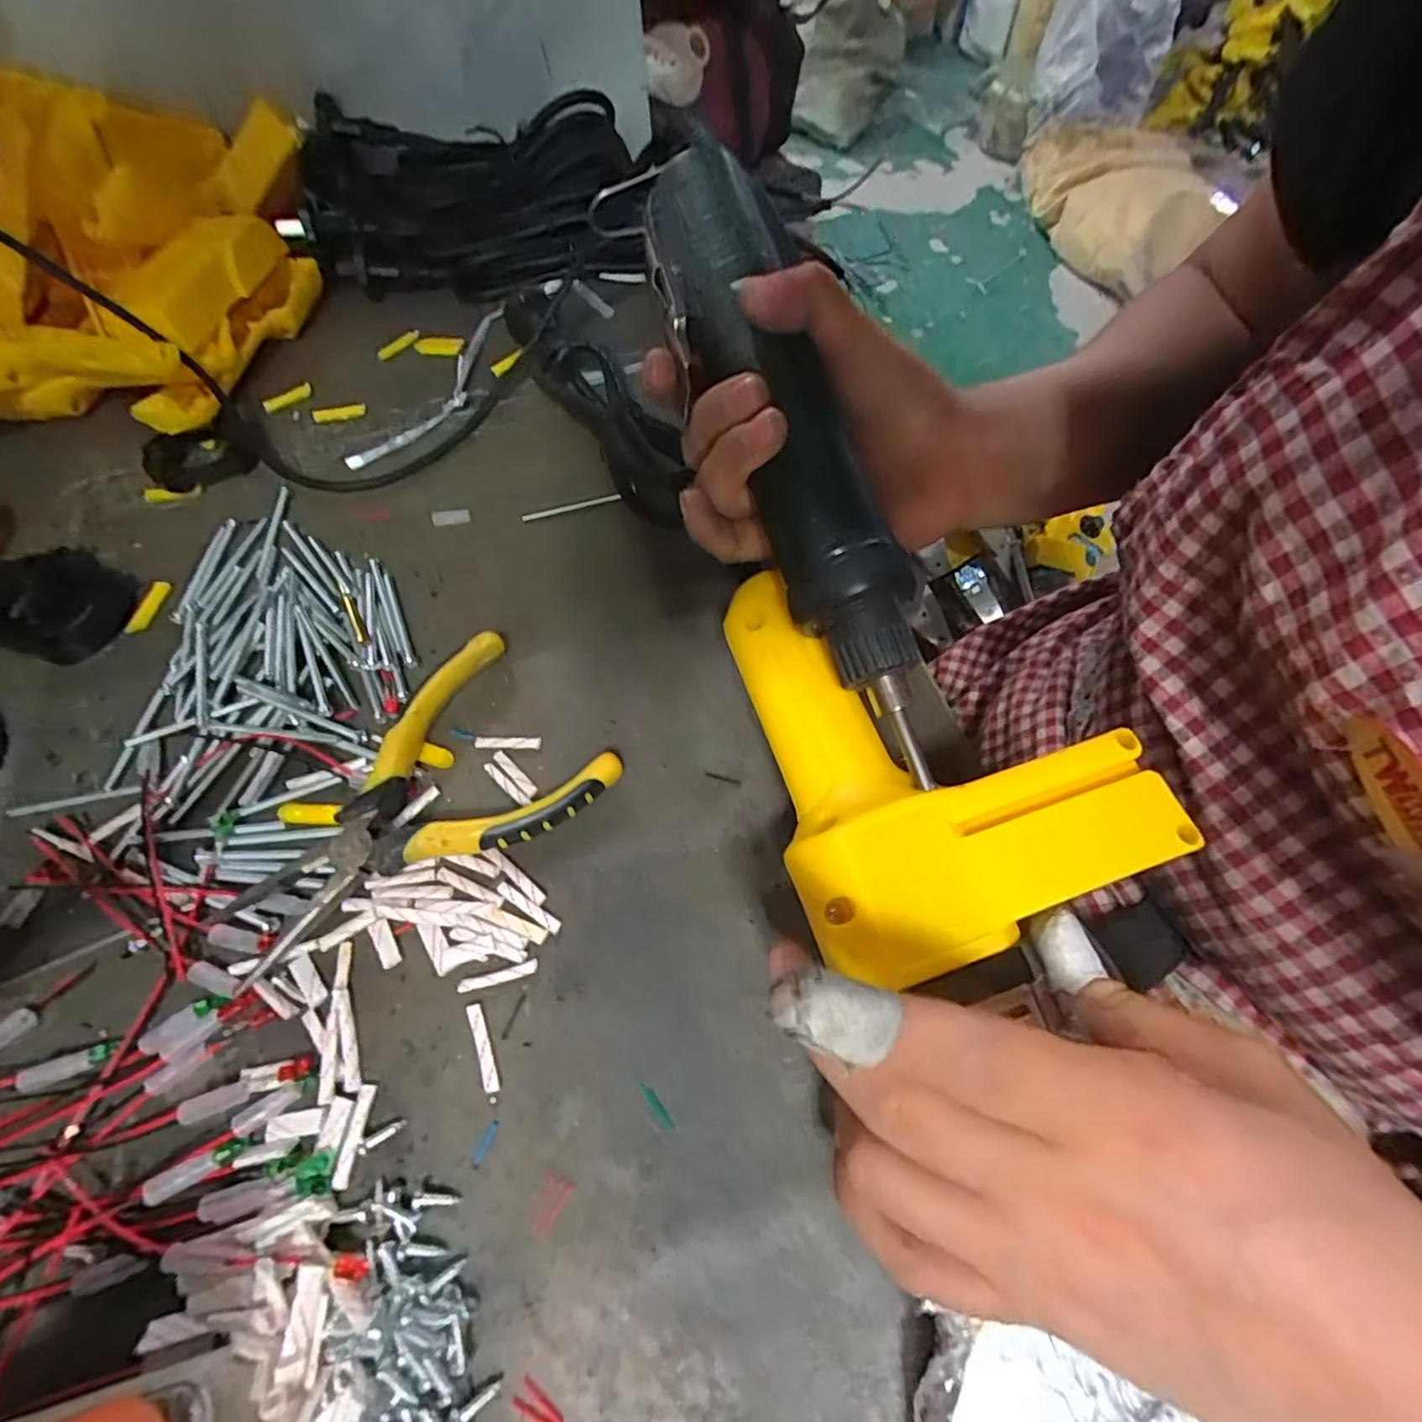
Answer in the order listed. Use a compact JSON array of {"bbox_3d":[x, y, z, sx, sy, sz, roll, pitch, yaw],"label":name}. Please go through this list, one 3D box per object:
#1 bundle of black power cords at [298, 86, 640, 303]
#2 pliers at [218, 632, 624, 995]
[{"bbox_3d":[-0.164,-0.361,0.434,0.214,0.069,0.124,0,62,3],"label":"bundle of black power cords"},{"bbox_3d":[-0.120,0.031,0.247,0.145,0.018,0.090,-31,65,-14],"label":"pliers"}]

